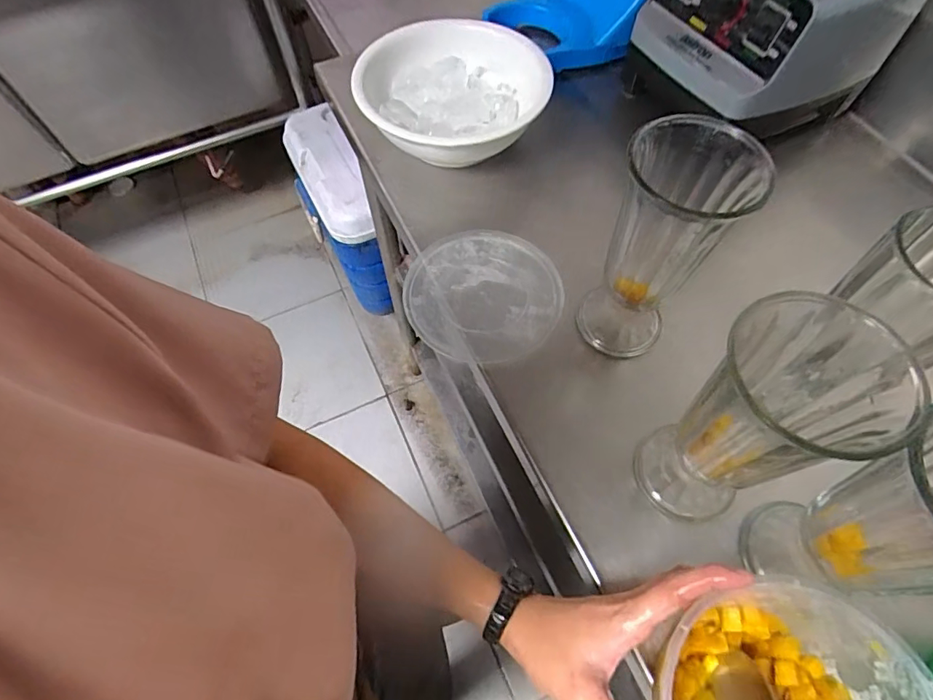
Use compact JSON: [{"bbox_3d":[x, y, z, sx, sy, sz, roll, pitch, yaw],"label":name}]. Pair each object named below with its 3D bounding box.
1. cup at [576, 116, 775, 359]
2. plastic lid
[{"bbox_3d":[0.149,-0.076,0.385,0.086,0.174,0.093,28,67,15],"label":"cup"},{"bbox_3d":[0.016,-0.056,0.483,0.144,0.011,0.140,-1,62,1],"label":"plastic lid"}]

